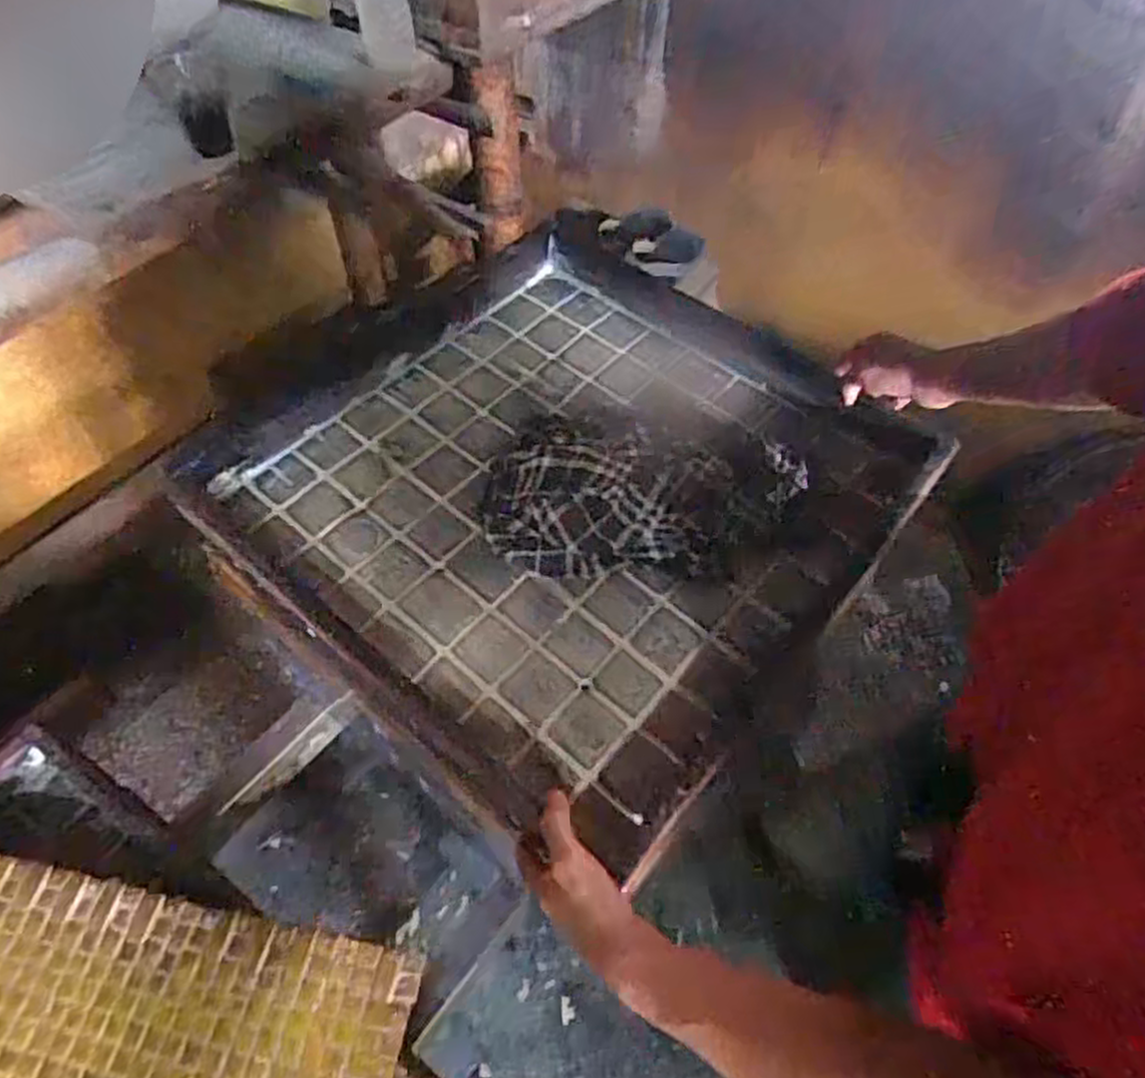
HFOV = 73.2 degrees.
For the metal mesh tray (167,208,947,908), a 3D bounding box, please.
[{"bbox_3d":[-0.007,-0.069,0.821,0.603,0.067,0.604,37,63,26],"label":"metal mesh tray"}]

